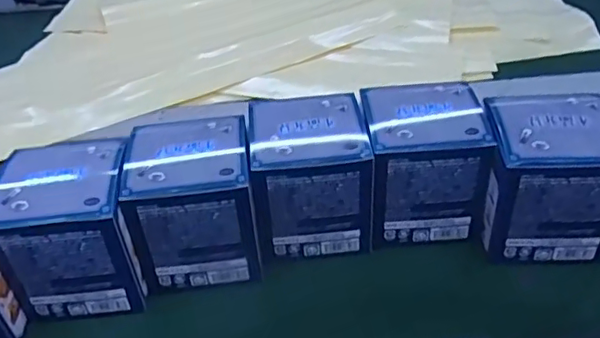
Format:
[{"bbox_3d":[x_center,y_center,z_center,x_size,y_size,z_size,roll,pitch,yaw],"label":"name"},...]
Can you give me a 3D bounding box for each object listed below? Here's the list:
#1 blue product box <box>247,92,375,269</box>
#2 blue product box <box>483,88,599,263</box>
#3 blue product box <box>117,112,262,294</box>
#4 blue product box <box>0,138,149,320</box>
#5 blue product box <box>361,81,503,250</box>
[{"bbox_3d":[0.007,0.001,0.425,0.083,0.082,0.082,-8,41,0],"label":"blue product box"},{"bbox_3d":[0.172,0.002,0.404,0.083,0.083,0.073,-2,41,6],"label":"blue product box"},{"bbox_3d":[-0.072,0.024,0.412,0.083,0.093,0.081,-9,41,-1],"label":"blue product box"},{"bbox_3d":[-0.150,0.039,0.398,0.080,0.088,0.082,-7,41,0],"label":"blue product box"},{"bbox_3d":[0.090,-0.009,0.427,0.080,0.078,0.081,-5,41,3],"label":"blue product box"}]

